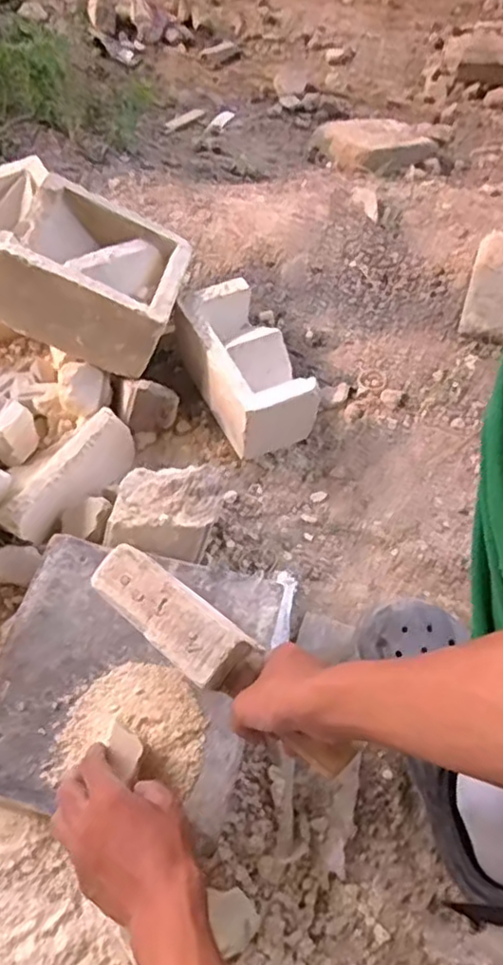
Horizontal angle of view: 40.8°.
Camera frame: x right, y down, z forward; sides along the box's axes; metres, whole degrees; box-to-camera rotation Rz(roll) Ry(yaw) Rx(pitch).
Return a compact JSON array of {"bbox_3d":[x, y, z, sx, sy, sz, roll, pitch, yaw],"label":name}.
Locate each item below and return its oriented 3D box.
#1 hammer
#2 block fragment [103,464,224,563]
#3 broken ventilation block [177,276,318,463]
[{"bbox_3d":[-0.026,0.140,0.541,0.247,0.047,0.054,39,65,12],"label":"hammer"},{"bbox_3d":[-0.089,0.030,0.721,0.110,0.050,0.094,9,76,7],"label":"block fragment"},{"bbox_3d":[-0.009,-0.144,0.848,0.103,0.102,0.194,-23,62,-16],"label":"broken ventilation block"}]

